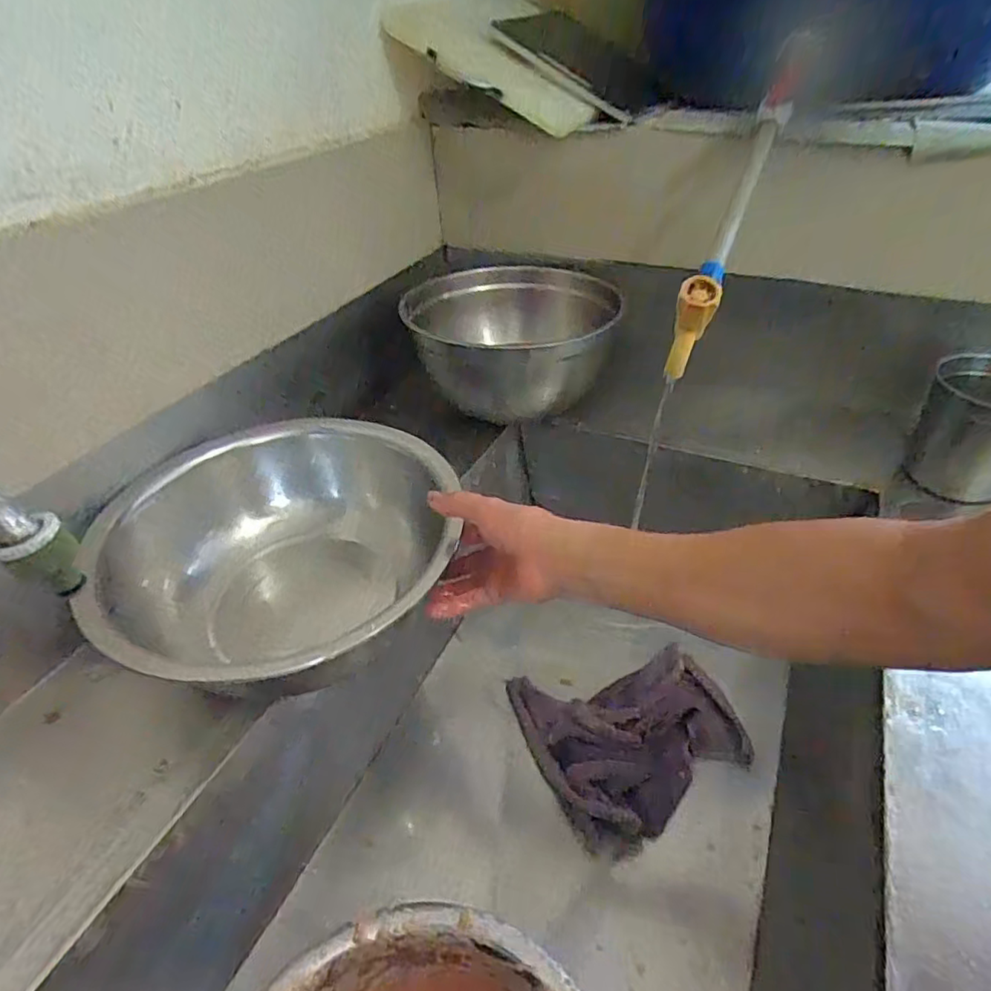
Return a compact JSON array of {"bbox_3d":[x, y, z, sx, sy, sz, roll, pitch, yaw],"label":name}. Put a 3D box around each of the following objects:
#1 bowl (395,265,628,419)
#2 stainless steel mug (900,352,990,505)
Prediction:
[{"bbox_3d":[0.024,-0.229,0.892,0.311,0.130,0.287,2,39,6],"label":"bowl"},{"bbox_3d":[0.574,-0.074,0.703,0.119,0.143,0.141,23,46,29],"label":"stainless steel mug"}]

